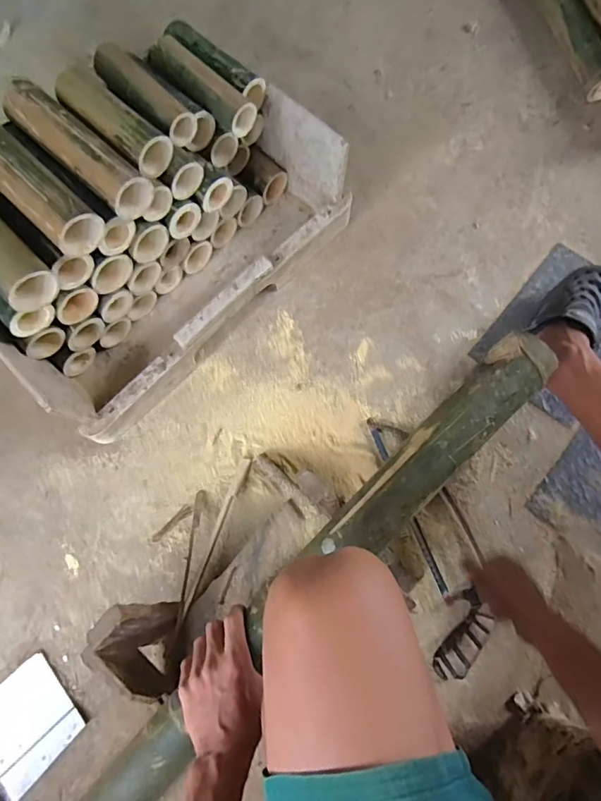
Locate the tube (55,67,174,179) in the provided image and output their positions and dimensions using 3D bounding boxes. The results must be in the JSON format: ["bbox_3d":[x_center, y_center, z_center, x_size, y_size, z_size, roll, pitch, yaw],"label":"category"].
[{"bbox_3d":[-0.258,-0.387,0.670,0.179,0.057,0.063,43,78,7],"label":"tube"}]

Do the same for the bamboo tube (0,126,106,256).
[{"bbox_3d":[-0.362,-0.288,0.641,0.227,0.072,0.069,43,79,12],"label":"bamboo tube"}]

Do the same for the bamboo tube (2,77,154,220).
[{"bbox_3d":[-0.304,-0.343,0.658,0.227,0.070,0.063,40,79,17],"label":"bamboo tube"}]

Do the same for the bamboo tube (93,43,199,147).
[{"bbox_3d":[-0.230,-0.451,0.707,0.058,0.053,0.180,-43,72,-10],"label":"bamboo tube"}]

